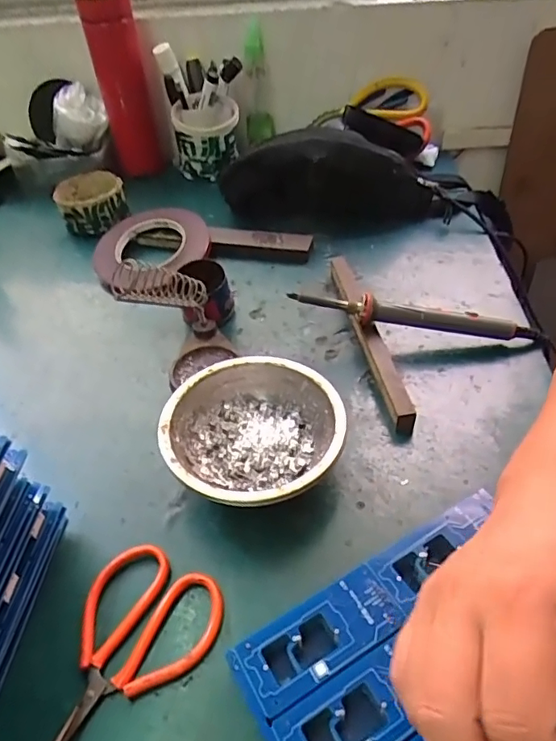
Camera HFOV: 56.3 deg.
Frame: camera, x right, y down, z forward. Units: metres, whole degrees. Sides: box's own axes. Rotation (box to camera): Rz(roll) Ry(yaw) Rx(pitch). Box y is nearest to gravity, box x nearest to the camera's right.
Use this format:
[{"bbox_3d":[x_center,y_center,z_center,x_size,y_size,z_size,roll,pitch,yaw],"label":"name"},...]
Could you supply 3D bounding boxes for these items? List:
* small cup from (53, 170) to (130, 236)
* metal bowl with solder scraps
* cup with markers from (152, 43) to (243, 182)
[{"bbox_3d":[-0.233,-0.208,0.660,0.081,0.058,0.080,-2,44,2],"label":"small cup"},{"bbox_3d":[-0.017,0.051,0.386,0.127,0.045,0.126,-2,44,2],"label":"metal bowl with solder scraps"},{"bbox_3d":[-0.100,-0.342,0.698,0.096,0.152,0.100,0,43,0],"label":"cup with markers"}]

